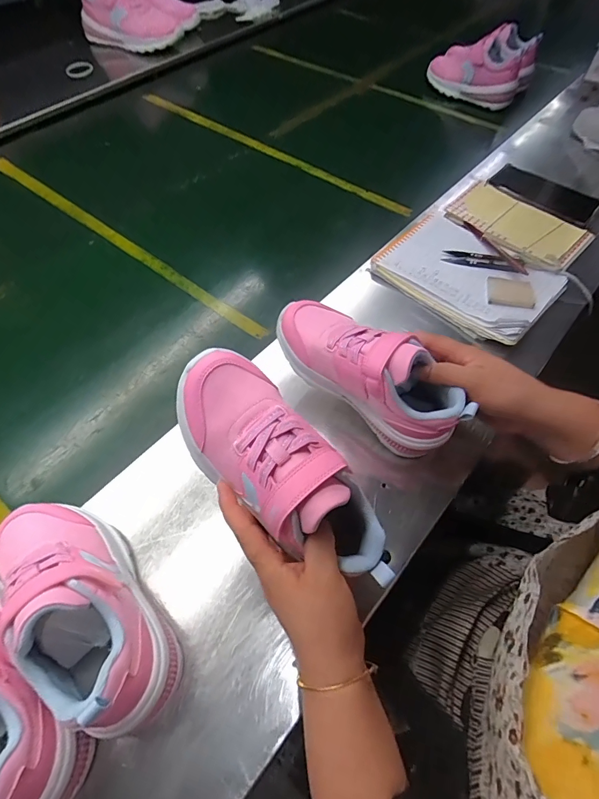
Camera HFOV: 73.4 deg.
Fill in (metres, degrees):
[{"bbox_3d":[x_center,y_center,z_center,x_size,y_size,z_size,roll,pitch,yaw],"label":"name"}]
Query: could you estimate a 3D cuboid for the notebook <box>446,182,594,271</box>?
[{"bbox_3d":[0.325,-0.264,0.601,0.195,0.020,0.127,39,66,23],"label":"notebook"}]

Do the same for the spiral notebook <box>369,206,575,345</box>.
[{"bbox_3d":[0.221,-0.169,0.541,0.218,0.020,0.168,39,66,23],"label":"spiral notebook"}]

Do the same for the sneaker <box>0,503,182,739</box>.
[{"bbox_3d":[-0.168,0.147,0.304,0.072,0.102,0.197,-36,63,-20],"label":"sneaker"}]

